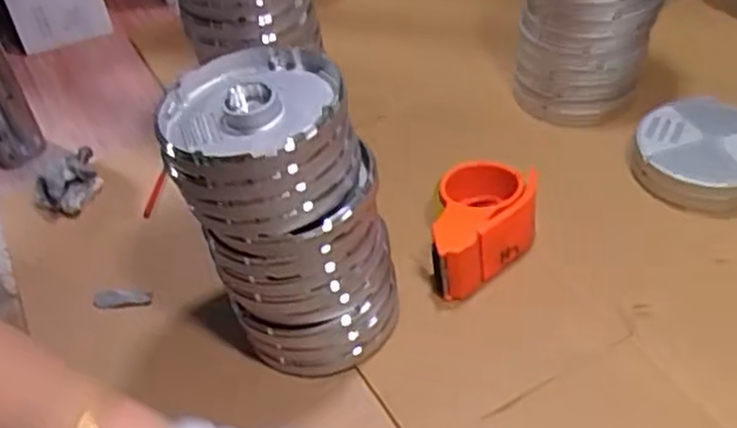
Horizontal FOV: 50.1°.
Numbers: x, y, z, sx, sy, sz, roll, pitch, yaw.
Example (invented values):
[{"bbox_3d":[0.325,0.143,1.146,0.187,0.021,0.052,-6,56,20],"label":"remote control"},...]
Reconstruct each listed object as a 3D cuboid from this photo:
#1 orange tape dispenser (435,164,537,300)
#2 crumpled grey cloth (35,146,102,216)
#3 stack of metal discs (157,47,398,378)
[{"bbox_3d":[0.108,0.012,0.727,0.090,0.067,0.133,3,43,12],"label":"orange tape dispenser"},{"bbox_3d":[-0.323,-0.035,0.855,0.076,0.047,0.060,-36,49,-27],"label":"crumpled grey cloth"},{"bbox_3d":[-0.066,-0.001,0.641,0.151,0.222,0.138,-12,42,-4],"label":"stack of metal discs"}]

